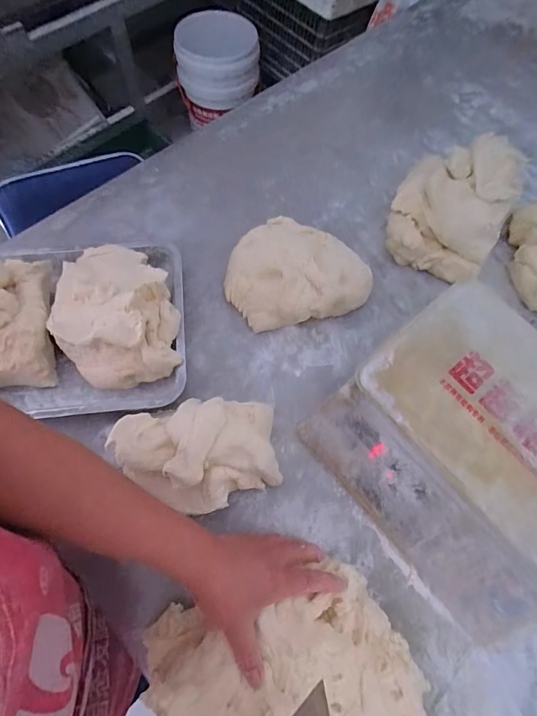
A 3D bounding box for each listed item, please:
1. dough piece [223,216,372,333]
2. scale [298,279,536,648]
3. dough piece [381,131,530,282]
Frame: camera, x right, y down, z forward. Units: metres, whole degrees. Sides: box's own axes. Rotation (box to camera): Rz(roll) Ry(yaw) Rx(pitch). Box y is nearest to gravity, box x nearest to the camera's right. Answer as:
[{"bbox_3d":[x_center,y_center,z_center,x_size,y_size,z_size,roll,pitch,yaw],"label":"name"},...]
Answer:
[{"bbox_3d":[0.040,-0.131,0.584,0.205,0.073,0.158,-14,69,-9],"label":"dough piece"},{"bbox_3d":[0.261,0.113,0.487,0.310,0.101,0.334,-37,74,-16],"label":"scale"},{"bbox_3d":[0.288,-0.237,0.614,0.168,0.133,0.191,28,69,8],"label":"dough piece"}]

